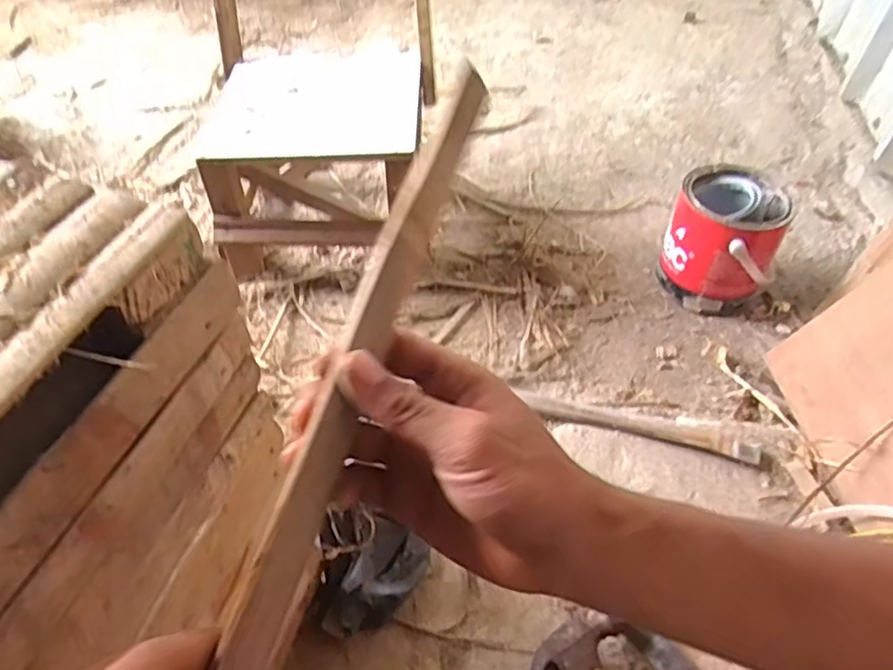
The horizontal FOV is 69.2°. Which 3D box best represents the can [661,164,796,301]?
[{"bbox_3d":[0.397,-0.138,0.939,0.144,0.158,0.160,19,52,14],"label":"can"}]

